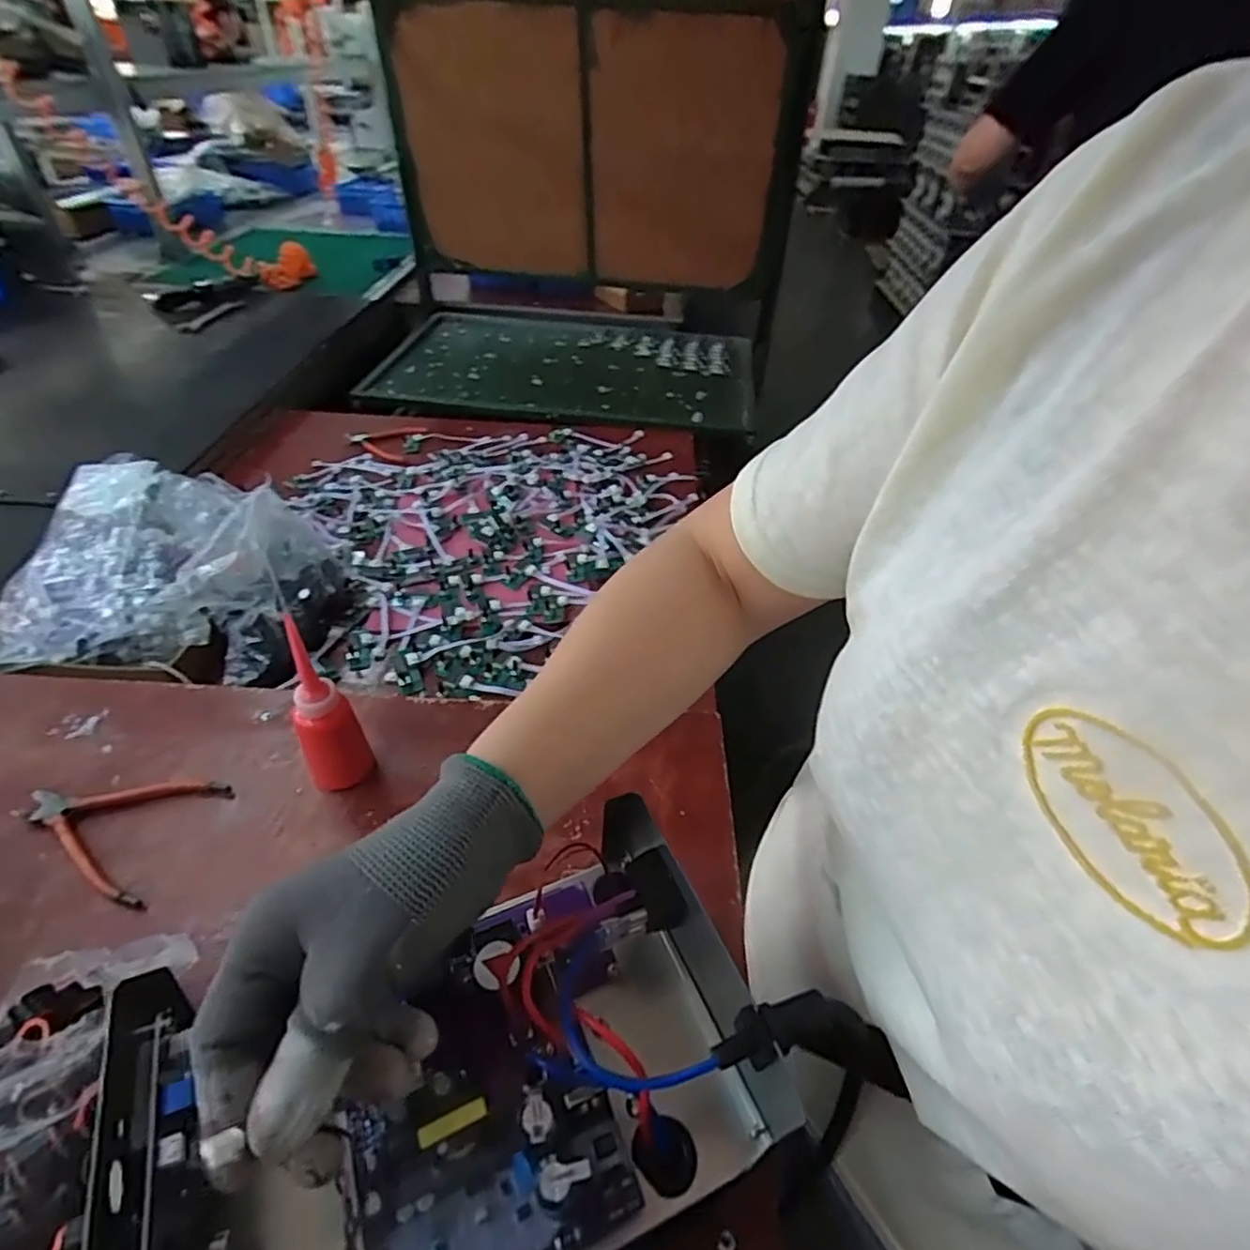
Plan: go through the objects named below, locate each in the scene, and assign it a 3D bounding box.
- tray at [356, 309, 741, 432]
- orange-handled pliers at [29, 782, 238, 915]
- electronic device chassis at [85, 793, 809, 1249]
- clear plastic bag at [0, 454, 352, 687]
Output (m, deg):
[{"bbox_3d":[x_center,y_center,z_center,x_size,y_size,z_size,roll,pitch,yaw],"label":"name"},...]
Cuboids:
[{"bbox_3d":[-0.125,-0.600,1.517,0.833,0.055,0.555,4,42,0],"label":"tray"},{"bbox_3d":[-0.401,0.149,0.511,0.140,0.014,0.104,14,43,11],"label":"orange-handled pliers"},{"bbox_3d":[-0.066,0.171,0.267,0.243,0.070,0.163,-13,46,-22],"label":"electronic device chassis"},{"bbox_3d":[-0.521,-0.093,0.793,0.335,0.126,0.330,-1,42,-6],"label":"clear plastic bag"}]

